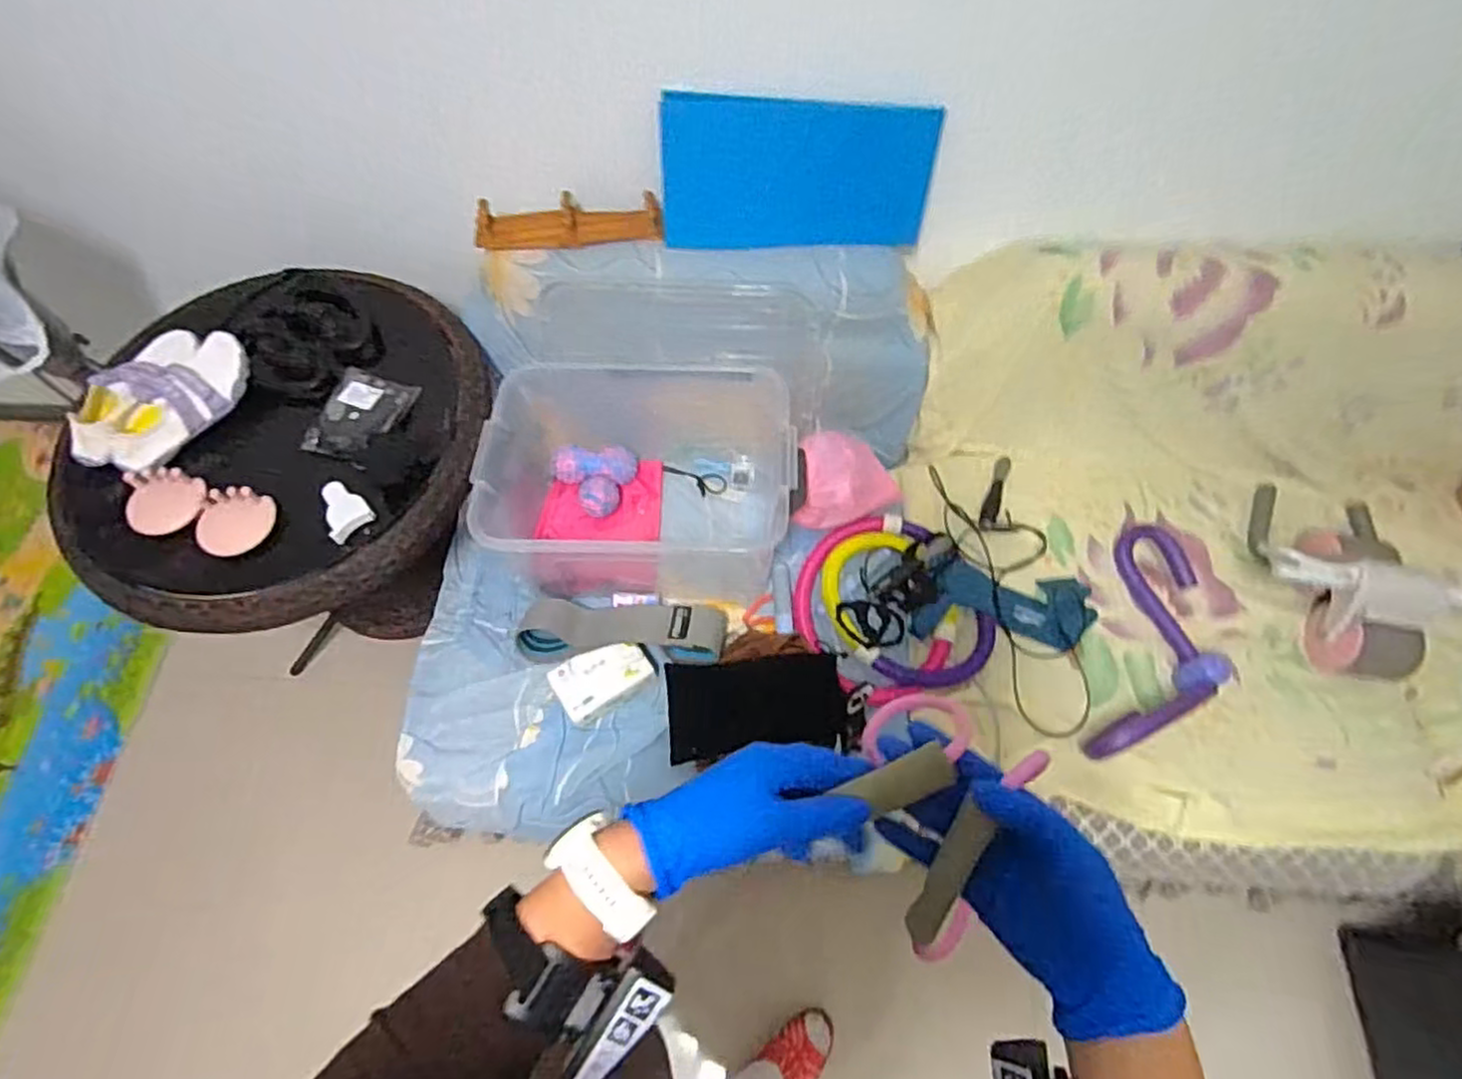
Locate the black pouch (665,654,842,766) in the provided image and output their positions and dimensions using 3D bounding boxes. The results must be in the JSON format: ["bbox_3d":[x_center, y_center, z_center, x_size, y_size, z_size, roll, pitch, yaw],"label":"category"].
[{"bbox_3d":[0.033,0.246,1.070,0.257,0.020,0.134,-8,78,7],"label":"black pouch"}]

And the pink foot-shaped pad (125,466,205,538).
[{"bbox_3d":[-0.804,-0.054,1.023,0.106,0.015,0.096,-7,82,-6],"label":"pink foot-shaped pad"}]

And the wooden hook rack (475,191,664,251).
[{"bbox_3d":[-0.258,-0.507,1.148,0.289,0.076,0.045,-6,19,-2],"label":"wooden hook rack"}]

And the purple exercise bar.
[{"bbox_3d":[0.684,0.168,1.143,0.186,0.093,0.438,20,65,11],"label":"purple exercise bar"}]

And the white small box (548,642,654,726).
[{"bbox_3d":[-0.197,0.212,1.112,0.144,0.059,0.093,-28,65,-12],"label":"white small box"}]

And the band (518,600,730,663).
[{"bbox_3d":[-0.167,0.145,1.111,0.312,0.061,0.091,-1,63,1],"label":"band"}]

